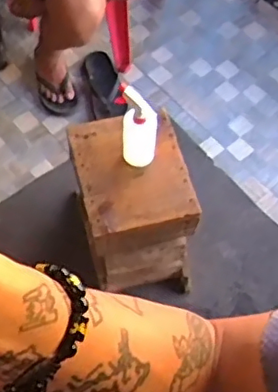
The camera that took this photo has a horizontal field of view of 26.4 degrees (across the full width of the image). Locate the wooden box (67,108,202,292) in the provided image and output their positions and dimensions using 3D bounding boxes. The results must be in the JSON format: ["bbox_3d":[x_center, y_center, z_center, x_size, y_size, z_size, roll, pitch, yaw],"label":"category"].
[{"bbox_3d":[-0.017,0.037,1.561,0.258,0.400,0.305,-11,62,-7],"label":"wooden box"}]

